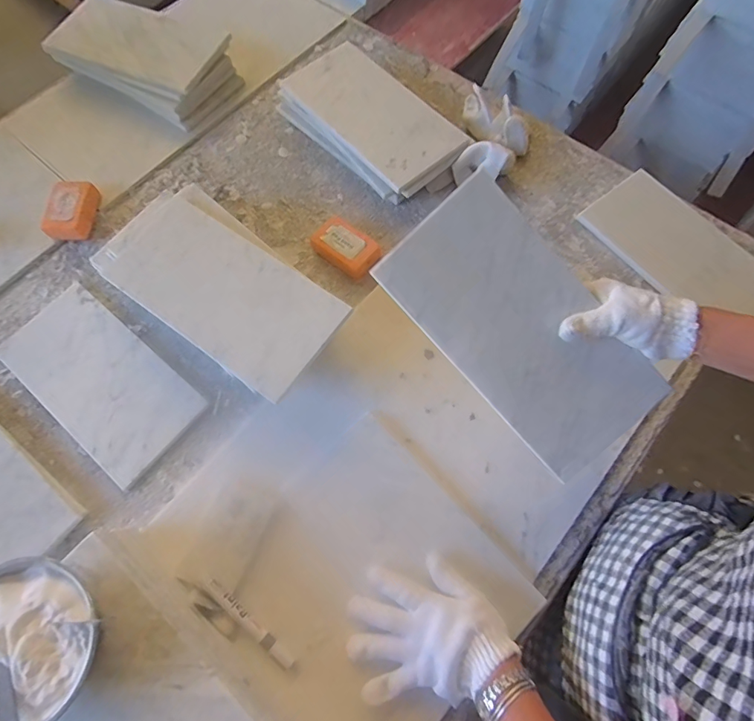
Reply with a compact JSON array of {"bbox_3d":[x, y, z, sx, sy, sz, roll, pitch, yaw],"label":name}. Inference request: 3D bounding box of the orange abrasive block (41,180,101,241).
[{"bbox_3d":[-0.485,-0.240,0.694,0.062,0.032,0.092,4,69,2],"label":"orange abrasive block"}]

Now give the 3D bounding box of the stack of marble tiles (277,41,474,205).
[{"bbox_3d":[-0.011,-0.397,0.732,0.166,0.062,0.318,-39,73,-14],"label":"stack of marble tiles"}]

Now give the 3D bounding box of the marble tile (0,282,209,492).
[{"bbox_3d":[-0.389,0.025,0.615,0.292,0.021,0.148,39,74,14],"label":"marble tile"}]

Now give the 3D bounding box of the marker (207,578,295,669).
[{"bbox_3d":[-0.142,0.293,0.488,0.127,0.014,0.014,39,74,14],"label":"marker"}]

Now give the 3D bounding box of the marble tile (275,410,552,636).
[{"bbox_3d":[0.038,0.215,0.518,0.149,0.023,0.294,-41,74,-14],"label":"marble tile"}]

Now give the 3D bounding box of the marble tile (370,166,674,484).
[{"bbox_3d":[0.153,-0.029,0.452,0.151,0.015,0.305,-43,97,5],"label":"marble tile"}]

